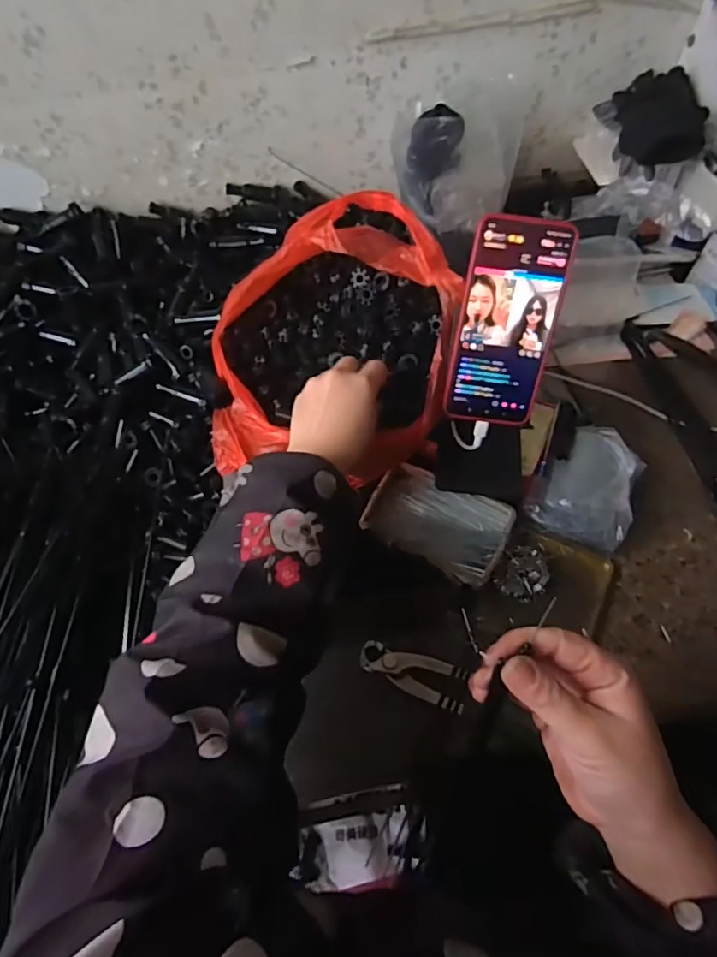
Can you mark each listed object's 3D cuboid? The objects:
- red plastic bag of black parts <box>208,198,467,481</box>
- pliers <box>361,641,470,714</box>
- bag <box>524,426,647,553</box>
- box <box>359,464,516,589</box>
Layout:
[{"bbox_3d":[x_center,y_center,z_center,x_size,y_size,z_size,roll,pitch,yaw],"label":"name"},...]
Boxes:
[{"bbox_3d":[-0.028,-0.115,0.511,0.214,0.158,0.229,7,59,6],"label":"red plastic bag of black parts"},{"bbox_3d":[0.045,0.163,0.459,0.089,0.009,0.033,18,61,12],"label":"pliers"},{"bbox_3d":[0.224,0.007,0.538,0.087,0.046,0.116,25,63,16],"label":"bag"},{"bbox_3d":[0.075,0.041,0.522,0.126,0.024,0.083,24,63,15],"label":"box"}]

